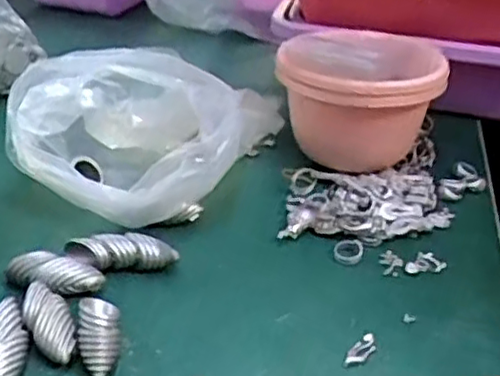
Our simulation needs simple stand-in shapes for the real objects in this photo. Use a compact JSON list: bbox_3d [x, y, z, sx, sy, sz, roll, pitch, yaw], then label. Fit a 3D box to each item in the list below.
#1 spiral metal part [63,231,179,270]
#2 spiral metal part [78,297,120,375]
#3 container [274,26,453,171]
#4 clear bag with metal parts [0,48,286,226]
[{"bbox_3d":[-0.096,0.049,0.494,0.080,0.024,0.022,2,32,-2],"label":"spiral metal part"},{"bbox_3d":[-0.096,0.093,0.421,0.025,0.024,0.062,-3,32,-10],"label":"spiral metal part"},{"bbox_3d":[0.099,-0.077,0.608,0.147,0.109,0.129,9,32,10],"label":"container"},{"bbox_3d":[-0.106,-0.046,0.567,0.178,0.111,0.154,-9,34,-18],"label":"clear bag with metal parts"}]

